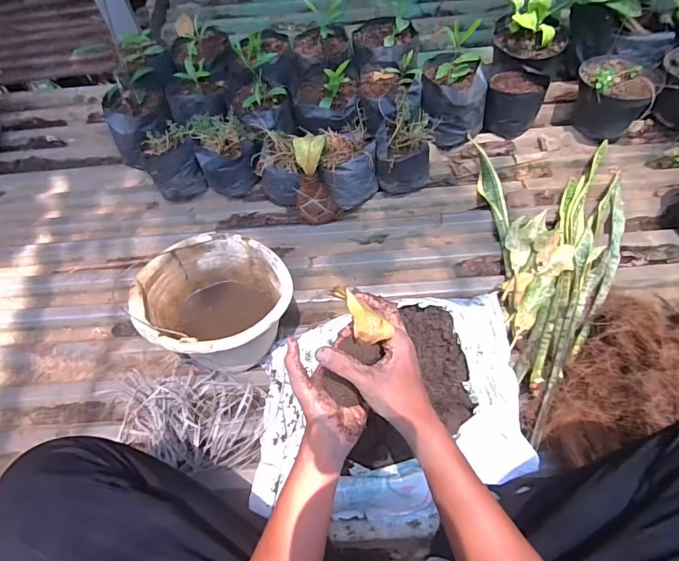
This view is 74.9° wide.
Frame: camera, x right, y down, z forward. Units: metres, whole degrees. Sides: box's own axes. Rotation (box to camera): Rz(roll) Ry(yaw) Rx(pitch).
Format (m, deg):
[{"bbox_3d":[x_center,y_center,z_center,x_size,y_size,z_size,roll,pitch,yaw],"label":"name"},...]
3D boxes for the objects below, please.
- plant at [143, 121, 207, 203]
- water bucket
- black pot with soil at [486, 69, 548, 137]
[{"bbox_3d":[-0.370,-0.255,1.000,0.111,0.133,0.107,-24,64,-11],"label":"plant"},{"bbox_3d":[-0.206,0.047,0.776,0.239,0.174,0.217,-23,64,-10],"label":"water bucket"},{"bbox_3d":[0.402,-0.413,1.029,0.122,0.121,0.097,13,63,8],"label":"black pot with soil"}]

